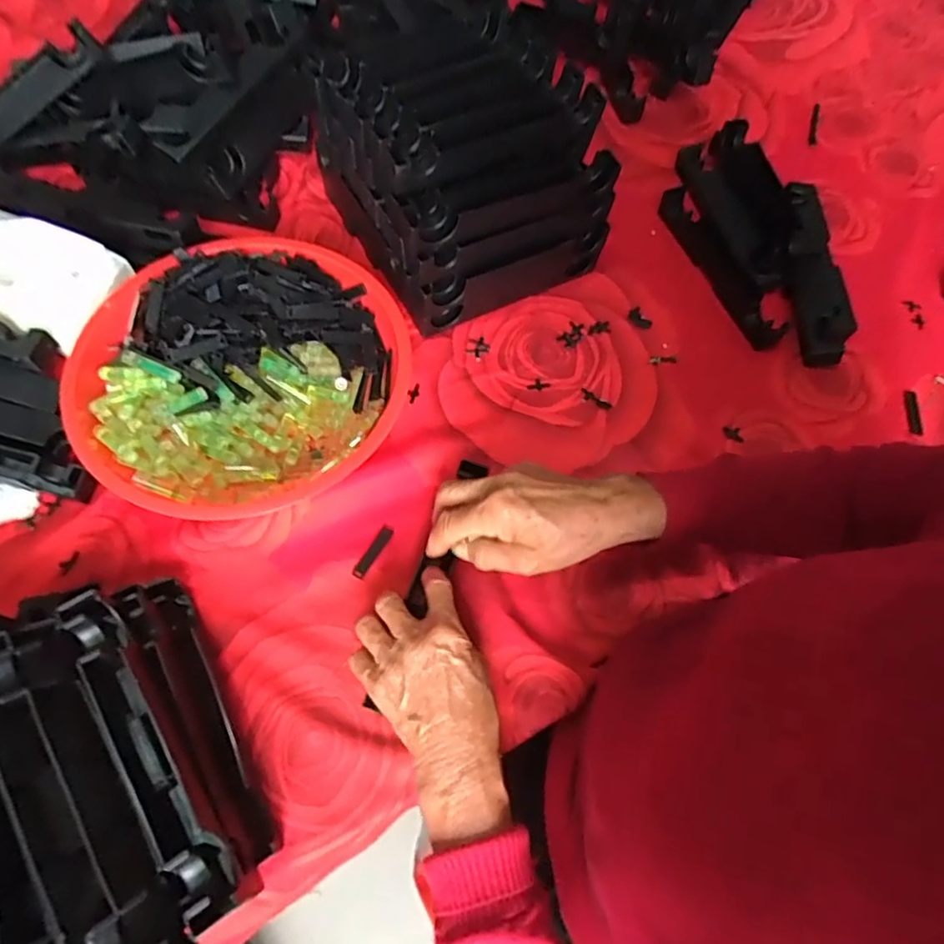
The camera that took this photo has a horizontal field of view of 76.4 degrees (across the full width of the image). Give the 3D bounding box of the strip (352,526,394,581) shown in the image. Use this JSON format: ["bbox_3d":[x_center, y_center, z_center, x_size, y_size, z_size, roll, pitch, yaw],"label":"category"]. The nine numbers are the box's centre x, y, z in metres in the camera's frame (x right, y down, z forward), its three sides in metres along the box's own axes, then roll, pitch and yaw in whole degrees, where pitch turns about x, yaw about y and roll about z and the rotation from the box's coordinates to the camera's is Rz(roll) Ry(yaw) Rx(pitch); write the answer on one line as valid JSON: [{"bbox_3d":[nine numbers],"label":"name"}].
[{"bbox_3d":[-0.077,0.063,0.469,0.009,0.004,0.045,27,66,10],"label":"strip"}]

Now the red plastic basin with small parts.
[{"bbox_3d":[-0.179,-0.074,0.478,0.217,0.073,0.243,38,68,15],"label":"red plastic basin with small parts"}]

